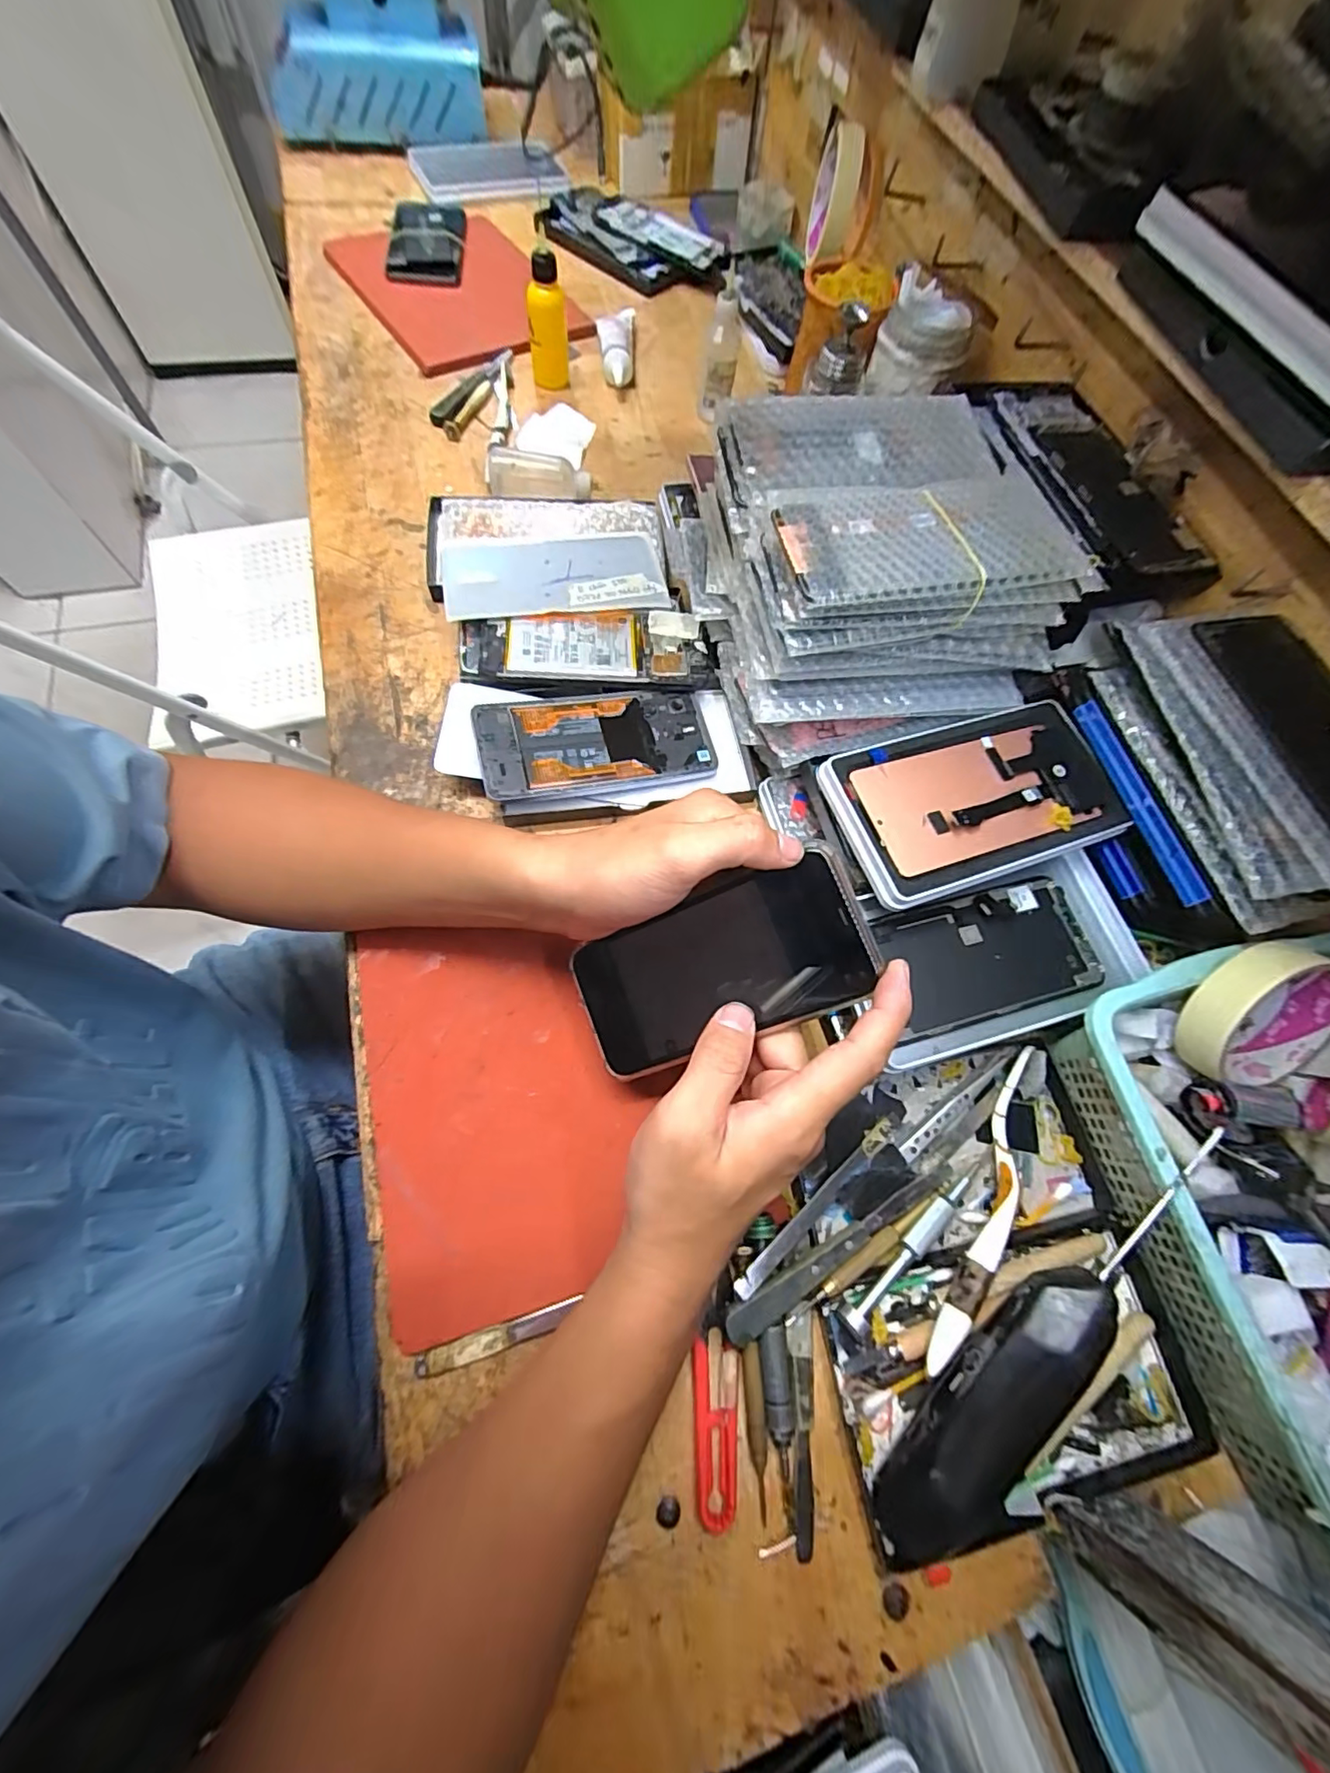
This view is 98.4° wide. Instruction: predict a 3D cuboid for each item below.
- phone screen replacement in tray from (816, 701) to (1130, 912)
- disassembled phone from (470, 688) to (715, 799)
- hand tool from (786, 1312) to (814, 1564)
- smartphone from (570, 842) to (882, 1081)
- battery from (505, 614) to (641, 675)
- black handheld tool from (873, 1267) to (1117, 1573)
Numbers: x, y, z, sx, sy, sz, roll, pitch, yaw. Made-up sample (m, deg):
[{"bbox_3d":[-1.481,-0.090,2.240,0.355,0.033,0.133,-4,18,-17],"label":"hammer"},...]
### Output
[{"bbox_3d":[0.193,-0.055,0.355,0.178,0.010,0.101,-17,73,-12],"label":"phone screen replacement in tray"},{"bbox_3d":[-0.046,-0.101,0.403,0.162,0.005,0.076,-8,73,-16],"label":"disassembled phone"},{"bbox_3d":[0.065,0.261,0.274,0.012,0.010,0.093,4,71,0],"label":"hand tool"},{"bbox_3d":[0.024,0.041,0.287,0.149,0.007,0.072,-25,81,19],"label":"smartphone"},{"bbox_3d":[-0.069,-0.182,0.425,0.093,0.010,0.057,-1,68,-6],"label":"battery"},{"bbox_3d":[0.149,0.239,0.260,0.044,0.030,0.149,38,89,11],"label":"black handheld tool"}]

